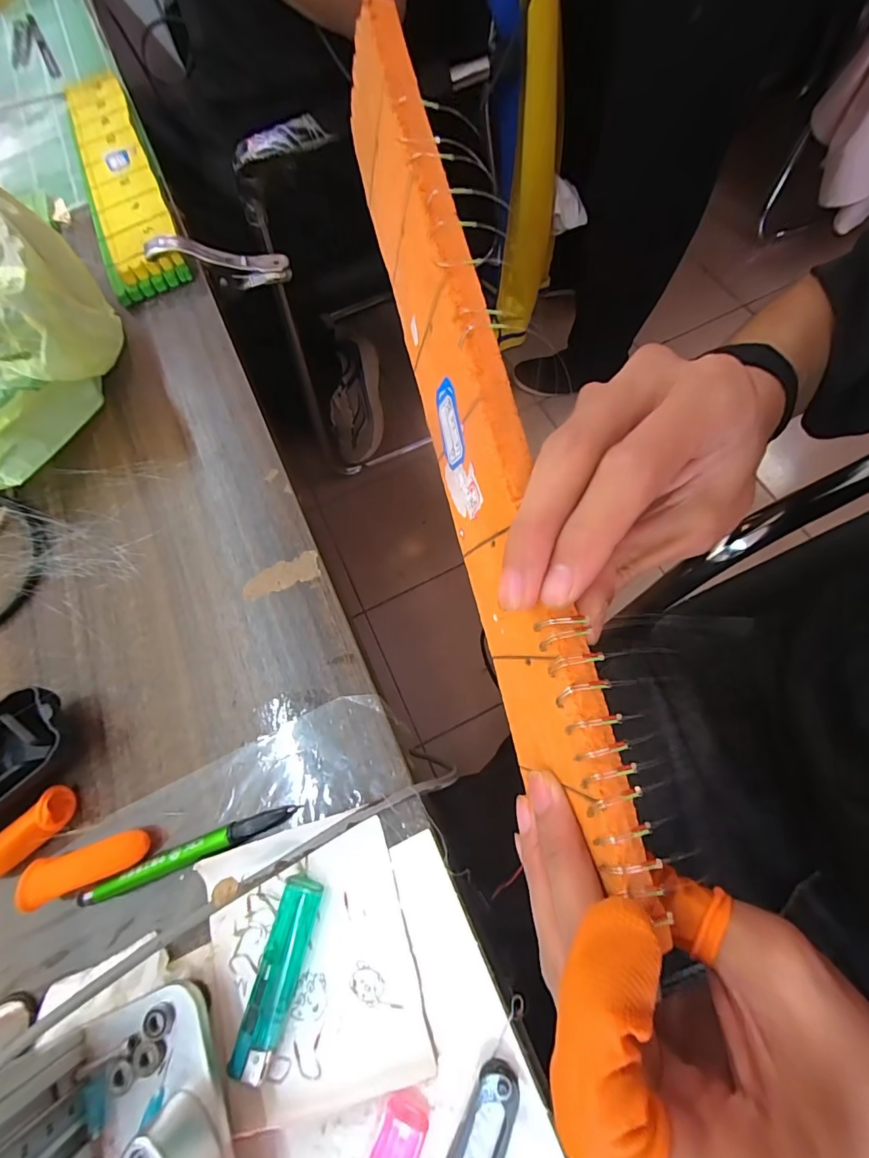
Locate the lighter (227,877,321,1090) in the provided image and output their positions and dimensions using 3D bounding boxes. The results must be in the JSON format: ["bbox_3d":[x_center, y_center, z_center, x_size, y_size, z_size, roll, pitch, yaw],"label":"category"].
[{"bbox_3d":[-0.074,0.185,0.213,0.020,0.009,0.077,12,72,10],"label":"lighter"}]

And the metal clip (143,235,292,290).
[{"bbox_3d":[-0.194,-0.289,0.411,0.118,0.035,0.014,-4,65,-27],"label":"metal clip"}]

